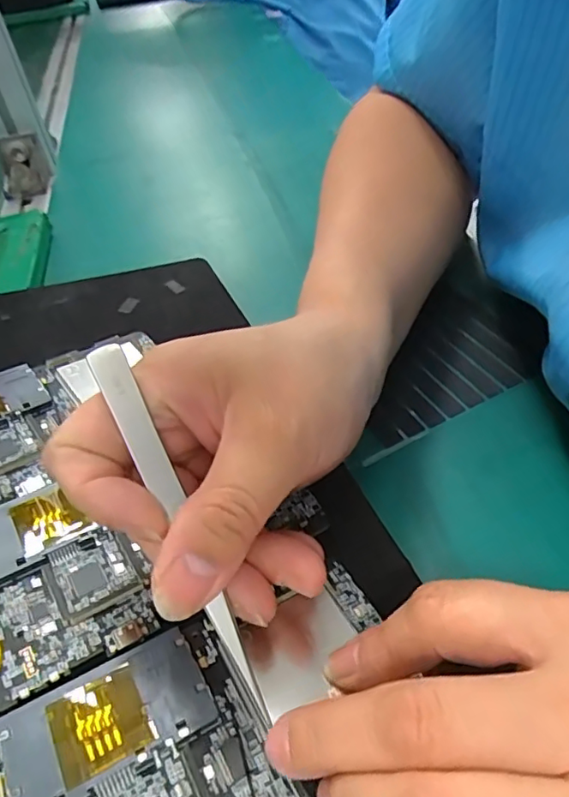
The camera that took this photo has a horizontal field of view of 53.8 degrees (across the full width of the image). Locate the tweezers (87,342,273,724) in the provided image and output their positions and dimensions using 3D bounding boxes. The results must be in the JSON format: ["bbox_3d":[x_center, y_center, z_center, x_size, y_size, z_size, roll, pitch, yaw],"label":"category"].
[{"bbox_3d":[-0.033,0.038,0.170,0.012,0.018,0.115,-22,78,-22],"label":"tweezers"}]

